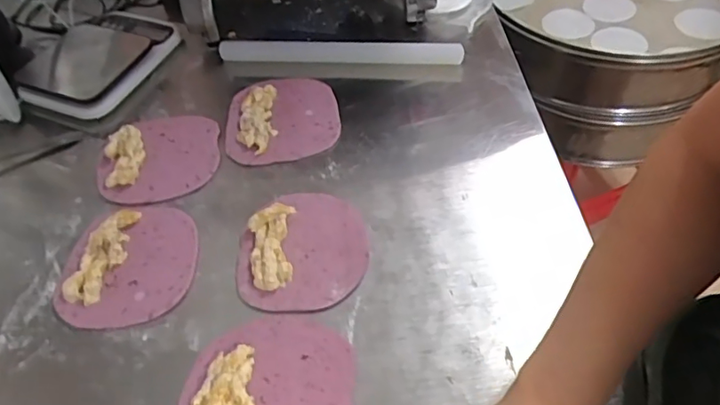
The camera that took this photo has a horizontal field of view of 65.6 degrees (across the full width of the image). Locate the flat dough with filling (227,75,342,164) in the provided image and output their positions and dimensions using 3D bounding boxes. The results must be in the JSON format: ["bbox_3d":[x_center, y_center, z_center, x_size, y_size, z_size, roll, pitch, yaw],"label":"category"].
[{"bbox_3d":[-0.096,-0.109,0.673,0.134,0.024,0.140,-12,52,-5],"label":"flat dough with filling"}]

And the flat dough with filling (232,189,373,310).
[{"bbox_3d":[-0.057,0.040,0.551,0.124,0.021,0.135,-2,52,3],"label":"flat dough with filling"}]

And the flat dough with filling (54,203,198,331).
[{"bbox_3d":[-0.232,0.055,0.558,0.130,0.018,0.138,-5,52,0],"label":"flat dough with filling"}]

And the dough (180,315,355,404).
[{"bbox_3d":[-0.079,0.161,0.464,0.139,0.020,0.146,-2,52,3],"label":"dough"}]

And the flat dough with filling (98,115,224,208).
[{"bbox_3d":[-0.233,-0.057,0.643,0.136,0.021,0.125,-6,52,-1],"label":"flat dough with filling"}]

